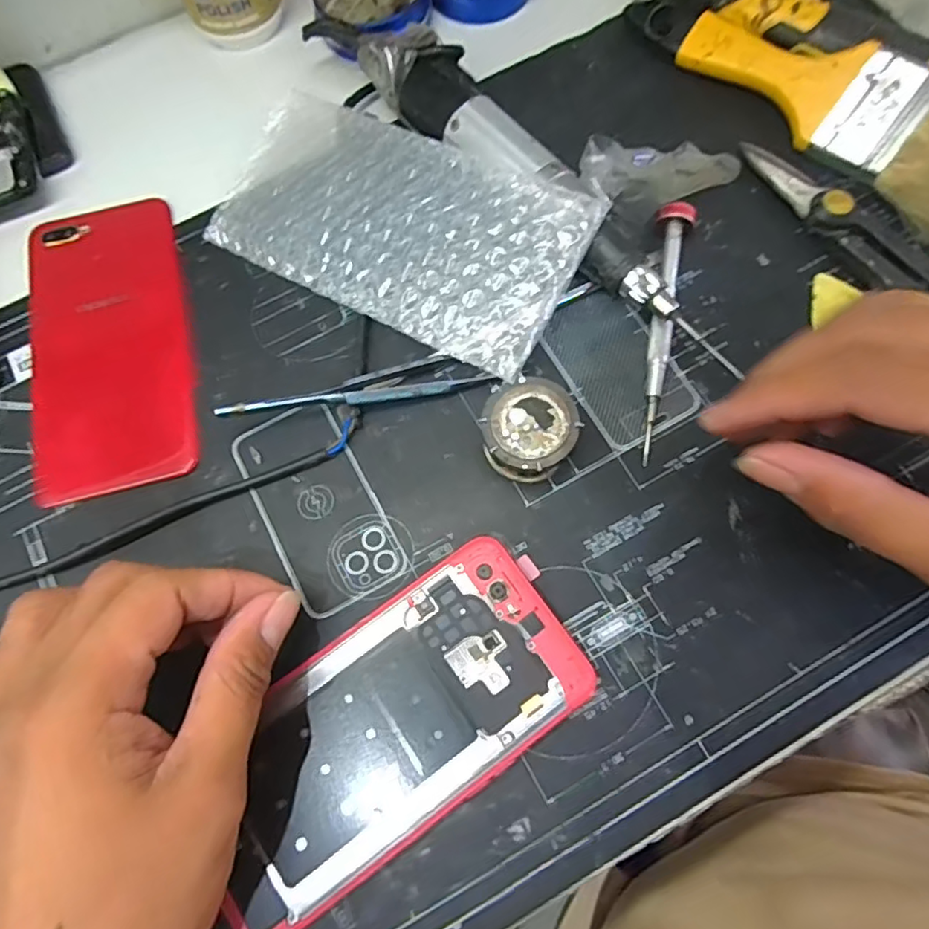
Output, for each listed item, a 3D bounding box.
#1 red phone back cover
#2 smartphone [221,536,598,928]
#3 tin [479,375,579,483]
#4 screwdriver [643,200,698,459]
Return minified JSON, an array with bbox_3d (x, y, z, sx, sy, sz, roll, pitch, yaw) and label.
[{"bbox_3d":[-0.168,-0.059,0.280,0.074,0.008,0.149,-14,73,-1],"label":"red phone back cover"},{"bbox_3d":[-0.028,0.097,0.223,0.148,0.005,0.074,-36,77,-8],"label":"smartphone"},{"bbox_3d":[0.026,-0.014,0.249,0.037,0.023,0.038,-1,74,2],"label":"tin"},{"bbox_3d":[0.087,-0.060,0.263,0.016,0.015,0.119,10,74,6],"label":"screwdriver"}]

